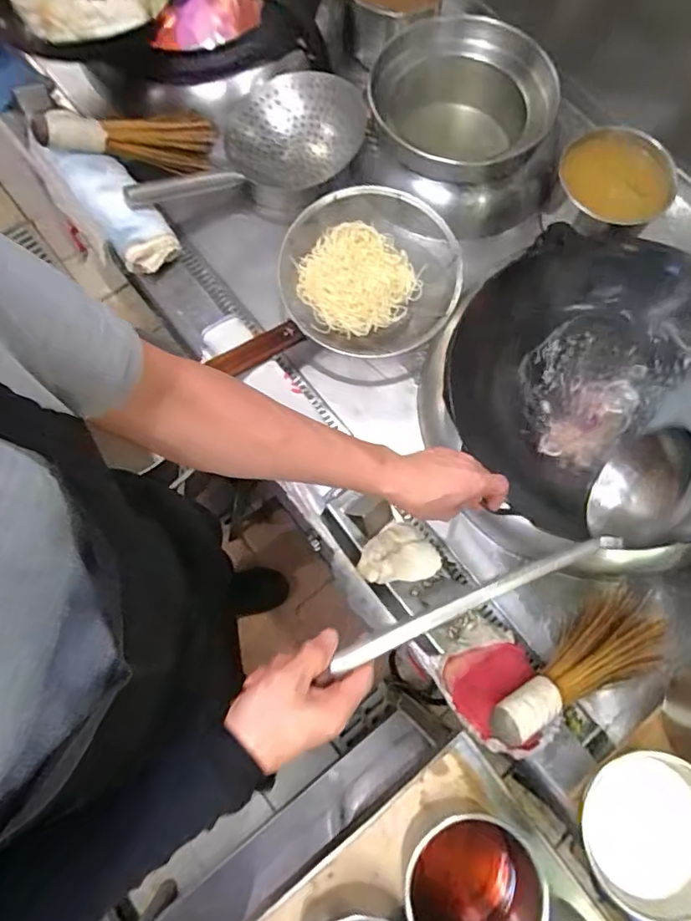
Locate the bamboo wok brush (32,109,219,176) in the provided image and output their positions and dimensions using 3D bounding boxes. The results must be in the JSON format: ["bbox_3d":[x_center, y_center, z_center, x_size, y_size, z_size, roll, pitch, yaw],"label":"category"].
[{"bbox_3d":[-0.364,-0.549,0.916,0.281,0.062,0.116,-15,72,-33],"label":"bamboo wok brush"}]

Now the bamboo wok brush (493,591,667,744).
[{"bbox_3d":[0.310,0.279,0.728,0.297,0.060,0.094,-21,74,-30],"label":"bamboo wok brush"}]

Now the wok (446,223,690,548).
[{"bbox_3d":[0.363,-0.115,0.776,0.411,0.126,0.417,25,74,6],"label":"wok"}]

